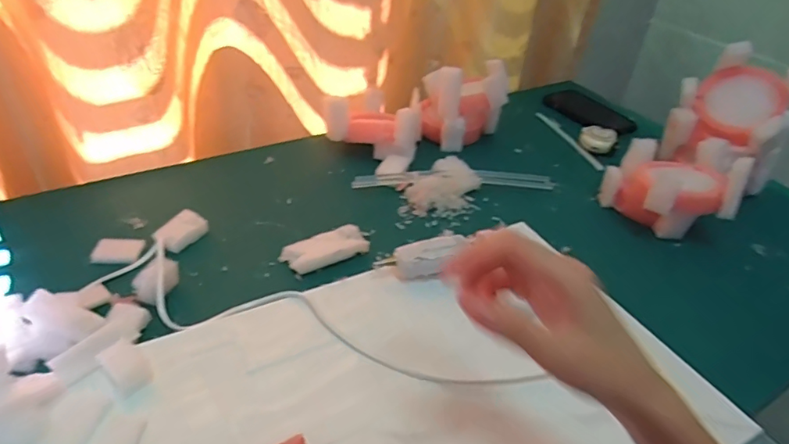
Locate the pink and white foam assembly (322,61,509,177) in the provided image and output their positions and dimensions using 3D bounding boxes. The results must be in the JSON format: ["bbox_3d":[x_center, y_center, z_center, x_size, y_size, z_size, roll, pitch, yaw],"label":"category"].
[{"bbox_3d":[0.030,-0.160,0.732,0.249,0.106,0.151,-22,44,-31],"label":"pink and white foam assembly"}]

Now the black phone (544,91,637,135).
[{"bbox_3d":[0.326,-0.188,0.865,0.076,0.011,0.168,-12,39,-21],"label":"black phone"}]

